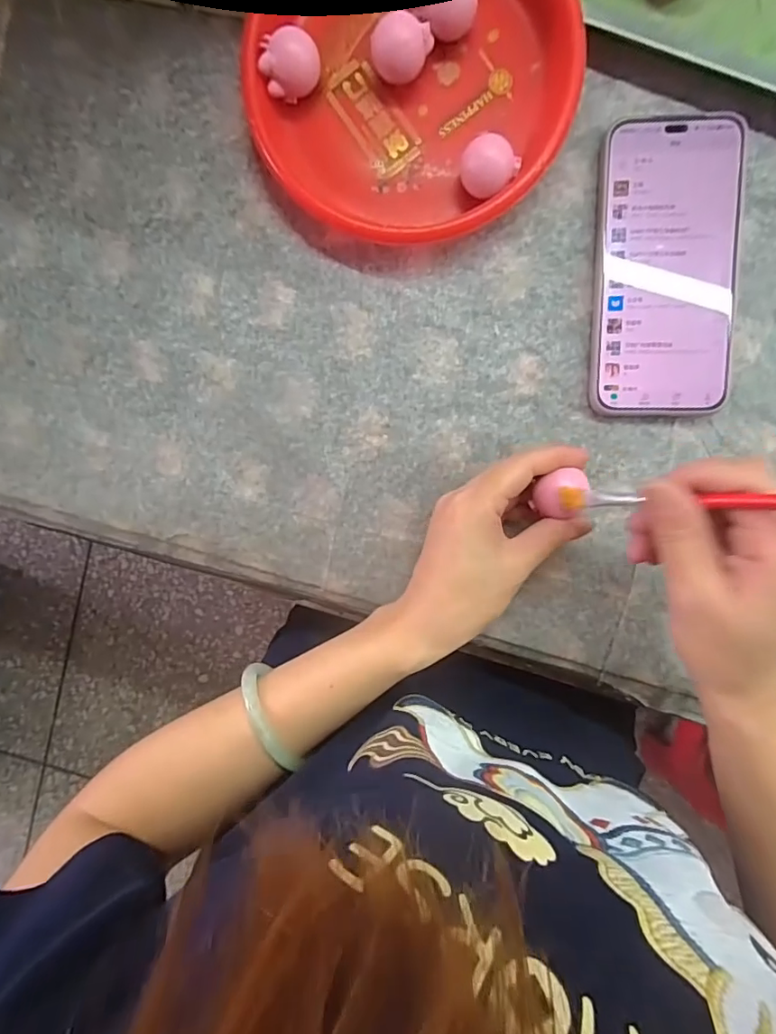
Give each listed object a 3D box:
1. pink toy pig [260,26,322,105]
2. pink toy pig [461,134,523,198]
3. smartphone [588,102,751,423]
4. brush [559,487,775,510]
[{"bbox_3d":[-0.054,-0.251,0.289,0.032,0.023,0.025,-14,94,4],"label":"pink toy pig"},{"bbox_3d":[0.055,-0.192,0.289,0.028,0.022,0.030,0,95,3],"label":"pink toy pig"},{"bbox_3d":[0.159,-0.141,0.295,0.077,0.013,0.161,1,95,3],"label":"smartphone"},{"bbox_3d":[0.128,-0.007,0.202,0.007,0.142,0.009,-5,95,-33],"label":"brush"}]

